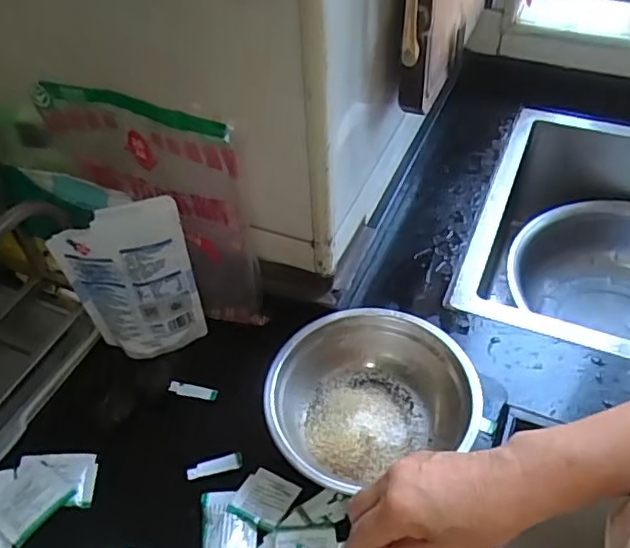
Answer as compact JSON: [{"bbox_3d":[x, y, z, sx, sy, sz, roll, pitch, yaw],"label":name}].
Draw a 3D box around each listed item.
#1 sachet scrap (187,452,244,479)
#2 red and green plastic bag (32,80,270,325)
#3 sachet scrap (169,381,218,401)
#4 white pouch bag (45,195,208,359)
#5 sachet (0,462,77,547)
[{"bbox_3d":[-0.089,0.171,0.541,0.049,0.004,0.017,-13,45,-10],"label":"sachet scrap"},{"bbox_3d":[-0.144,-0.056,0.569,0.184,0.252,0.022,16,50,17],"label":"red and green plastic bag"},{"bbox_3d":[-0.120,0.115,0.599,0.048,0.007,0.011,10,49,12],"label":"sachet scrap"},{"bbox_3d":[-0.168,0.011,0.561,0.110,0.186,0.021,-6,48,-3],"label":"white pouch bag"},{"bbox_3d":[-0.246,0.194,0.521,0.049,0.007,0.060,27,54,25],"label":"sachet"}]

